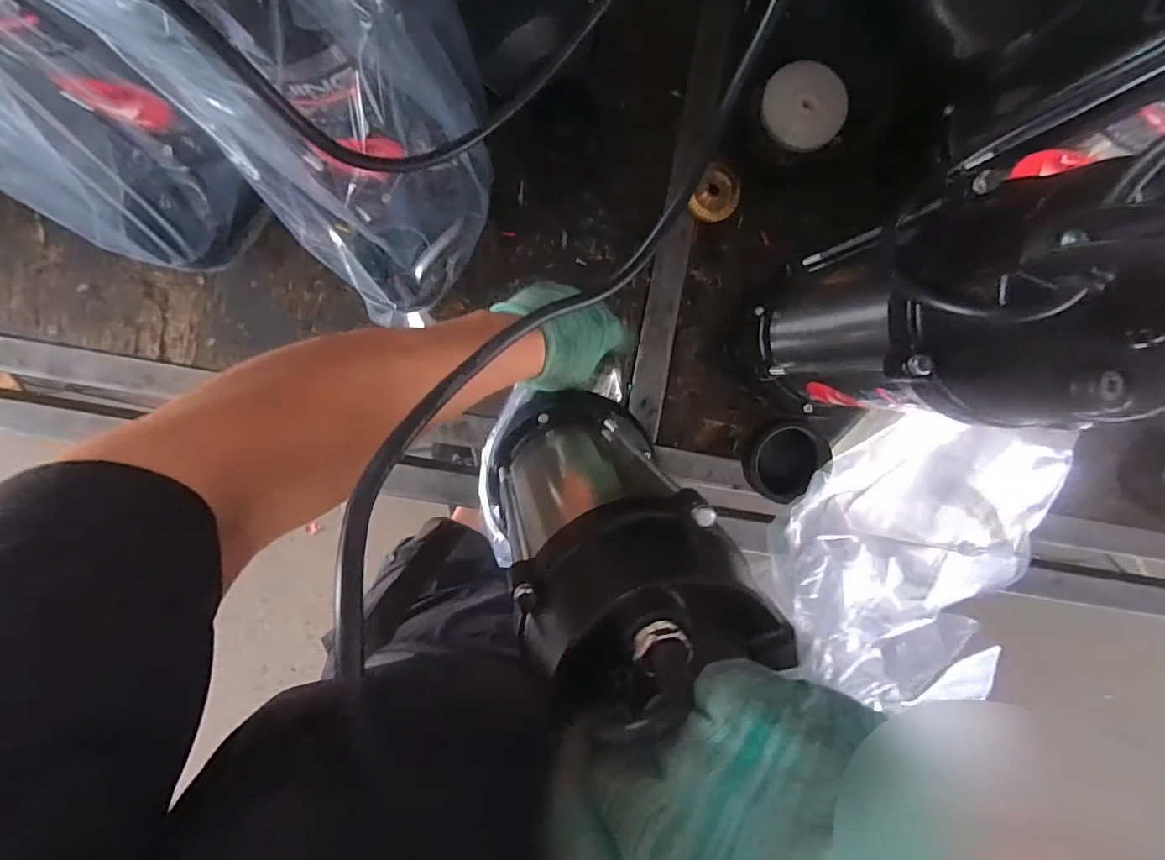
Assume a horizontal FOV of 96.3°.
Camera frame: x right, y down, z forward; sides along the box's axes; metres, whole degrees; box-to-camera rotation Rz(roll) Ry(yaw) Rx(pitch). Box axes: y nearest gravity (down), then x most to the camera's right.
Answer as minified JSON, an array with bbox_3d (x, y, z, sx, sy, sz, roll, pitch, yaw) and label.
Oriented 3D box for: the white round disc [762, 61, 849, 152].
[{"bbox_3d":[0.215,-0.314,0.507,0.076,0.006,0.075,2,101,12],"label":"white round disc"}]

